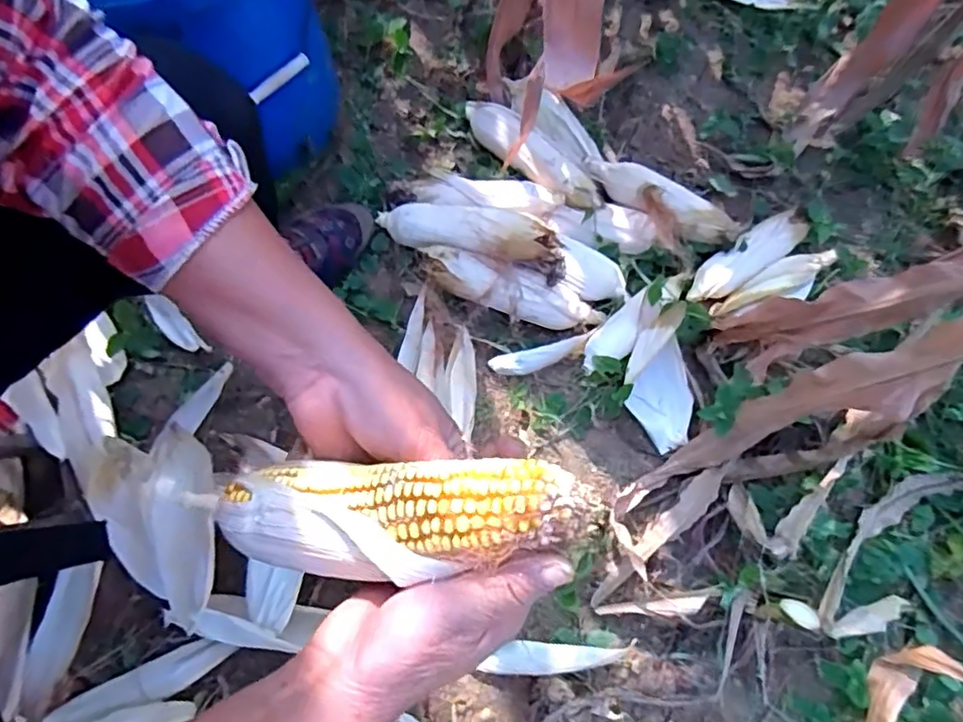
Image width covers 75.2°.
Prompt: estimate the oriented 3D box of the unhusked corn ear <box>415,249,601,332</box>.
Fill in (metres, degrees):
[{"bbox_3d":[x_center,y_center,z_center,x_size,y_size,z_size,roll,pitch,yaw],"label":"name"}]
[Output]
[{"bbox_3d":[0.044,-0.093,0.817,0.254,0.042,0.059,18,71,-13],"label":"unhusked corn ear"}]

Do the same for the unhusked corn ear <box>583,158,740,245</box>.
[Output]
[{"bbox_3d":[0.247,-0.219,0.883,0.228,0.065,0.059,24,71,2],"label":"unhusked corn ear"}]

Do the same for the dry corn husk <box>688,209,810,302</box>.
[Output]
[{"bbox_3d":[0.362,-0.140,0.867,0.201,0.051,0.057,-34,78,-15],"label":"dry corn husk"}]

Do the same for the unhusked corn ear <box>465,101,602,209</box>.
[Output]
[{"bbox_3d":[0.068,-0.294,0.903,0.057,0.059,0.250,-41,80,-16],"label":"unhusked corn ear"}]

